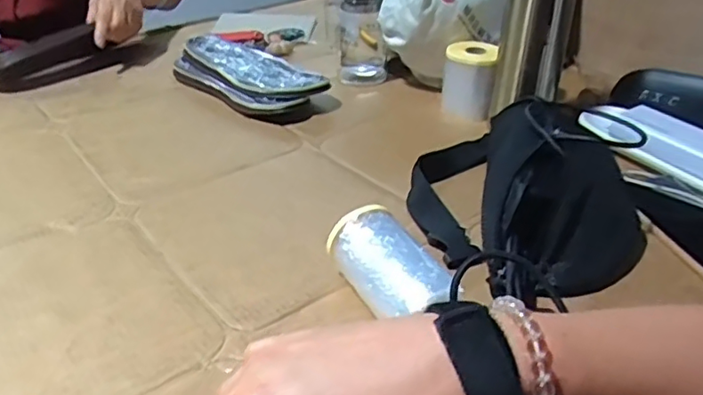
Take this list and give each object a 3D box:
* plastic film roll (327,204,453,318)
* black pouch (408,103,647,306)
[{"bbox_3d":[0.028,0.062,0.474,0.054,0.066,0.107,-16,36,-24],"label":"plastic film roll"},{"bbox_3d":[0.170,-0.027,0.584,0.223,0.089,0.298,2,33,4],"label":"black pouch"}]

